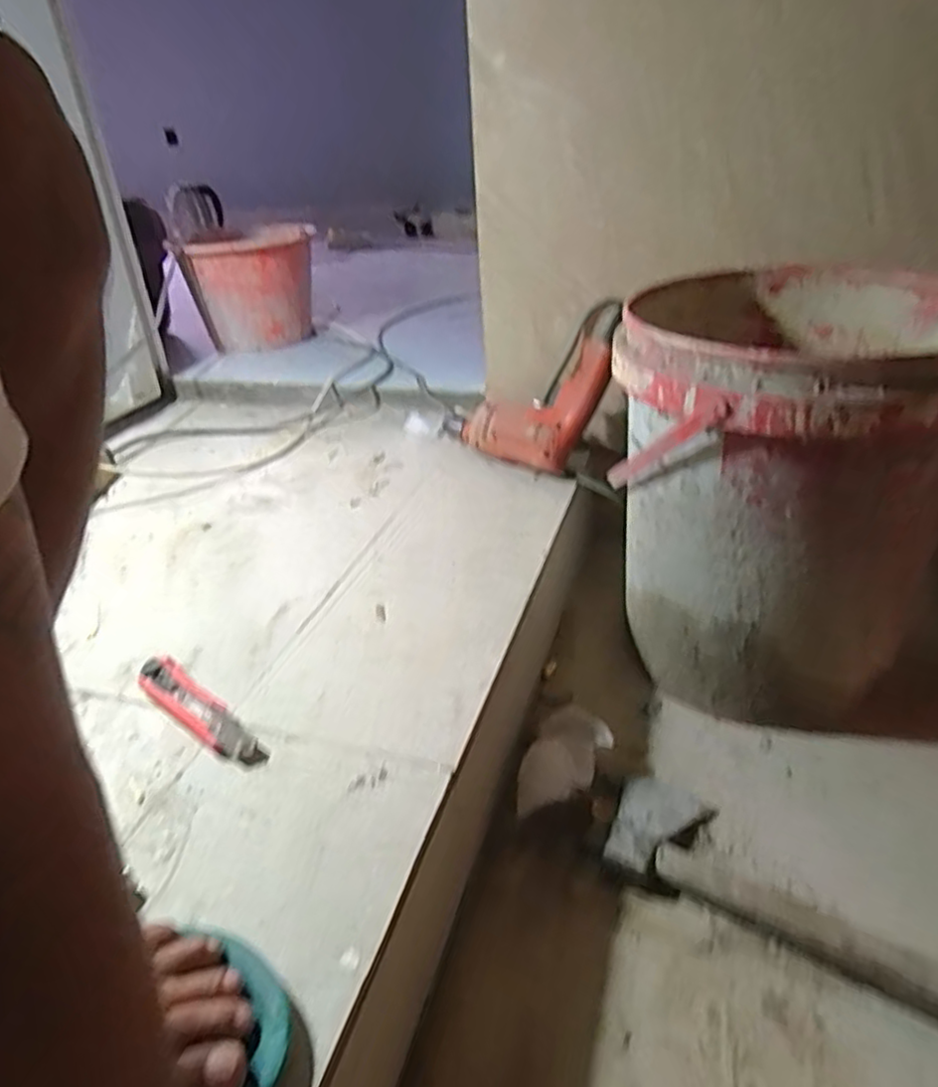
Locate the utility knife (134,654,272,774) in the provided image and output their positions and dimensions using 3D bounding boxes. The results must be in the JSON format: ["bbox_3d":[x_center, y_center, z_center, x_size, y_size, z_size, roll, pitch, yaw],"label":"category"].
[{"bbox_3d":[-0.217,0.135,0.558,0.158,0.018,0.032,21,41,35],"label":"utility knife"}]

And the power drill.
[{"bbox_3d":[0.073,-0.204,0.907,0.221,0.175,0.130,22,41,36],"label":"power drill"}]

